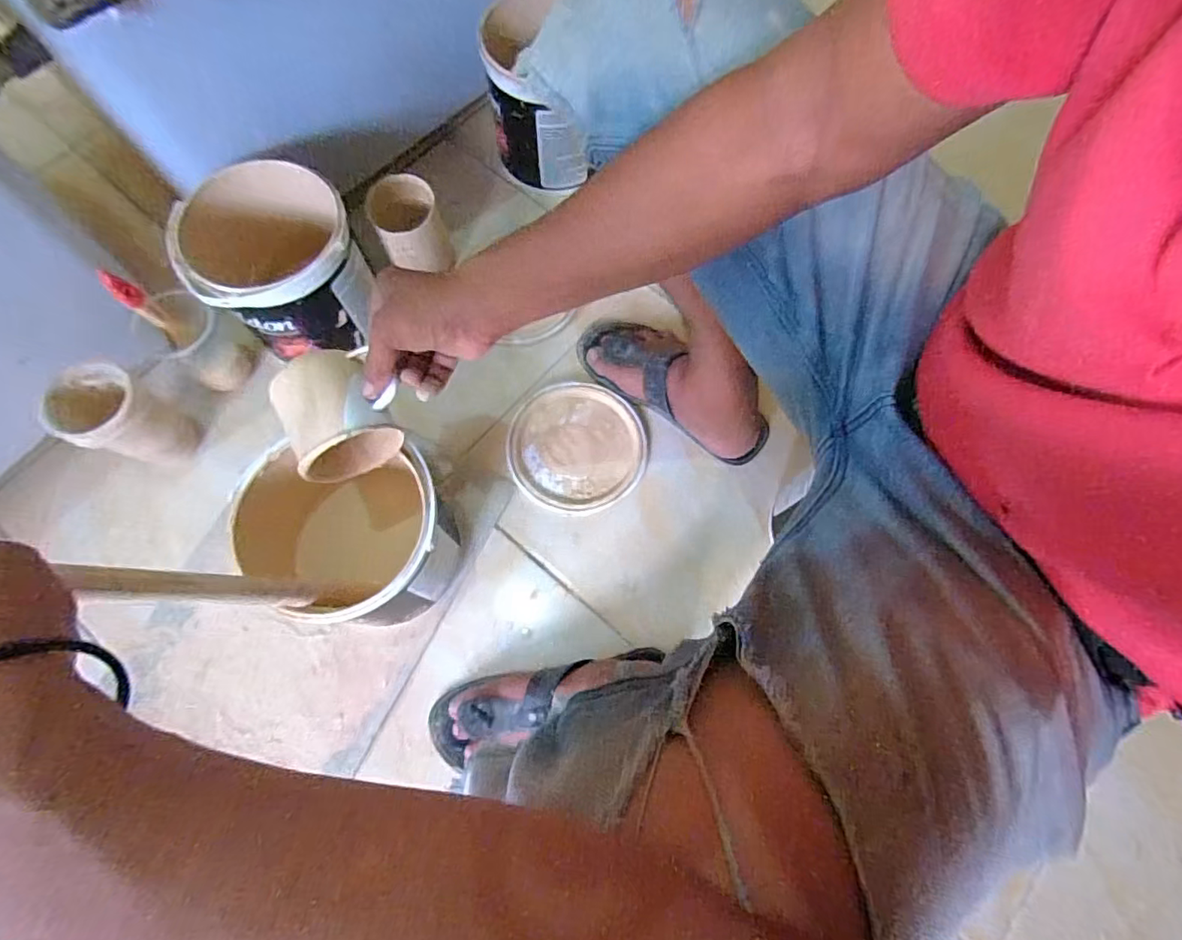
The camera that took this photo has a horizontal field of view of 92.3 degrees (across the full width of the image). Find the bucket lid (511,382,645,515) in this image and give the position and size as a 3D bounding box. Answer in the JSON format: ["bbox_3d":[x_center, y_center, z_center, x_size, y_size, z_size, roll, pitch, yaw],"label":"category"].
[{"bbox_3d":[-0.017,-0.031,0.739,0.173,0.007,0.173,1,72,-2],"label":"bucket lid"}]

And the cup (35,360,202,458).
[{"bbox_3d":[-0.535,-0.053,0.661,0.082,0.144,0.081,1,72,-2],"label":"cup"}]

